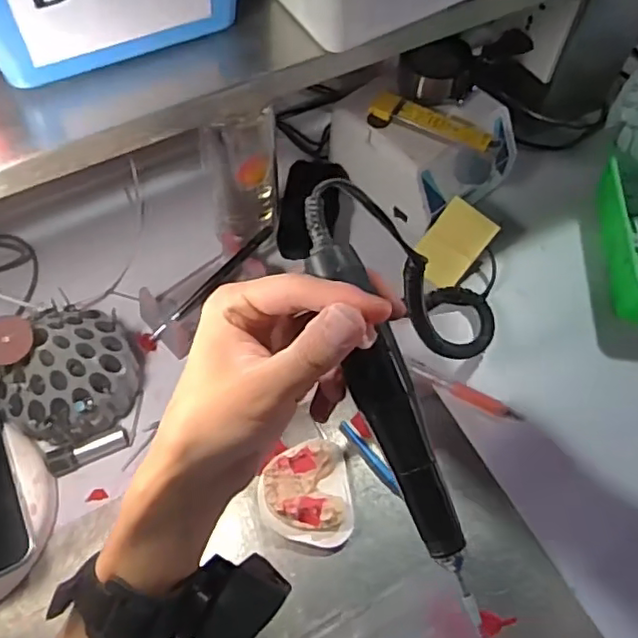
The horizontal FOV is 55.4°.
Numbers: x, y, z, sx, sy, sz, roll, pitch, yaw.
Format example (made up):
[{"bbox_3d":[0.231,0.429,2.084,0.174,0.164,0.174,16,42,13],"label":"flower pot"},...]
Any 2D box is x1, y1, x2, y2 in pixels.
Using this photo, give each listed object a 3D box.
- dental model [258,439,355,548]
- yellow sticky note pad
[{"bbox_3d":[-0.009,0.128,0.450,0.065,0.026,0.072,-6,62,-4],"label":"dental model"},{"bbox_3d":[0.124,-0.068,0.566,0.051,0.008,0.077,39,103,13],"label":"yellow sticky note pad"}]

